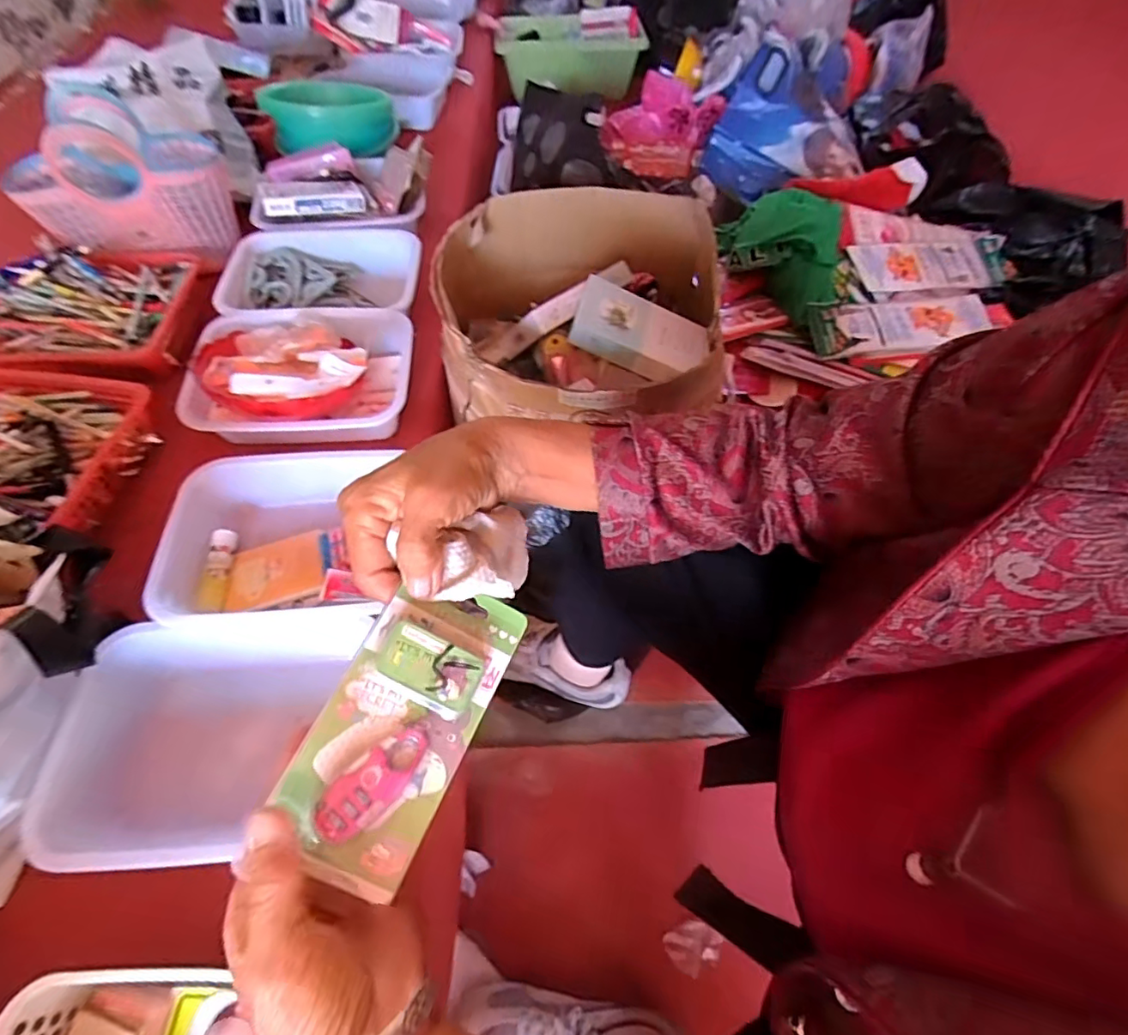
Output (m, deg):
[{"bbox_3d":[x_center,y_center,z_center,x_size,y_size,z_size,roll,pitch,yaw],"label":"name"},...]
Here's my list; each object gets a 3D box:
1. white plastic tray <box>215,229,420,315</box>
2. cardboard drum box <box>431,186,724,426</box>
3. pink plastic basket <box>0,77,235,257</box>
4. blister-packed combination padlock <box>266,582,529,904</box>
[{"bbox_3d":[-0.382,-0.371,0.874,0.301,0.073,0.226,-7,58,-4],"label":"white plastic tray"},{"bbox_3d":[0.011,-0.274,0.767,0.380,0.185,0.386,8,59,6],"label":"cardboard drum box"},{"bbox_3d":[-0.696,-0.529,0.857,0.299,0.199,0.150,-18,60,-10],"label":"pink plastic basket"},{"bbox_3d":[-0.076,0.096,0.257,0.069,0.015,0.137,30,70,-8],"label":"blister-packed combination padlock"}]

